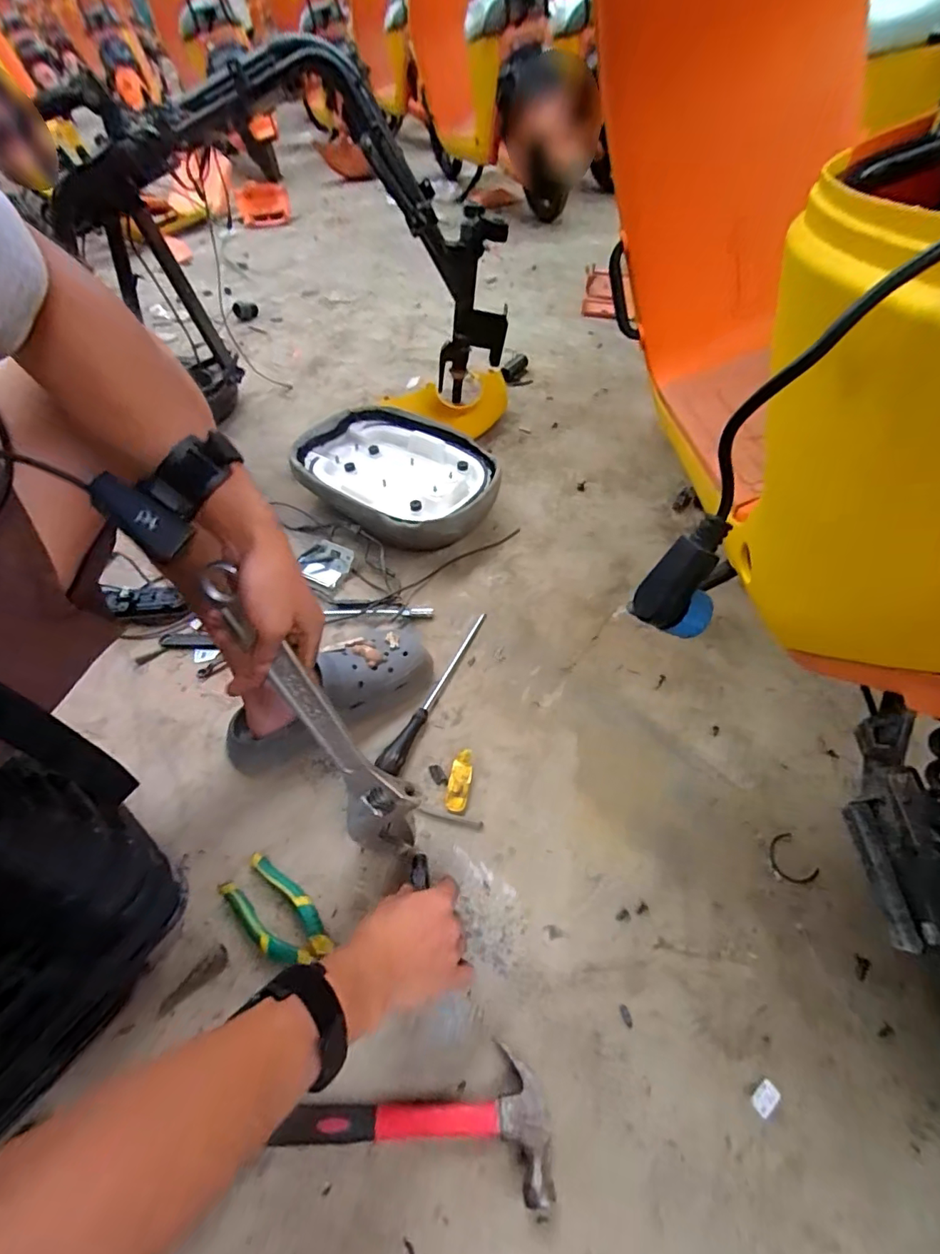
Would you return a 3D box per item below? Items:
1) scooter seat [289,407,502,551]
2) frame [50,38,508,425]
[{"bbox_3d":[-0.128,-0.267,0.930,0.355,0.104,0.279,16,53,16],"label":"scooter seat"},{"bbox_3d":[-0.303,-0.633,0.914,0.743,0.507,0.249,-8,50,-3],"label":"frame"}]

